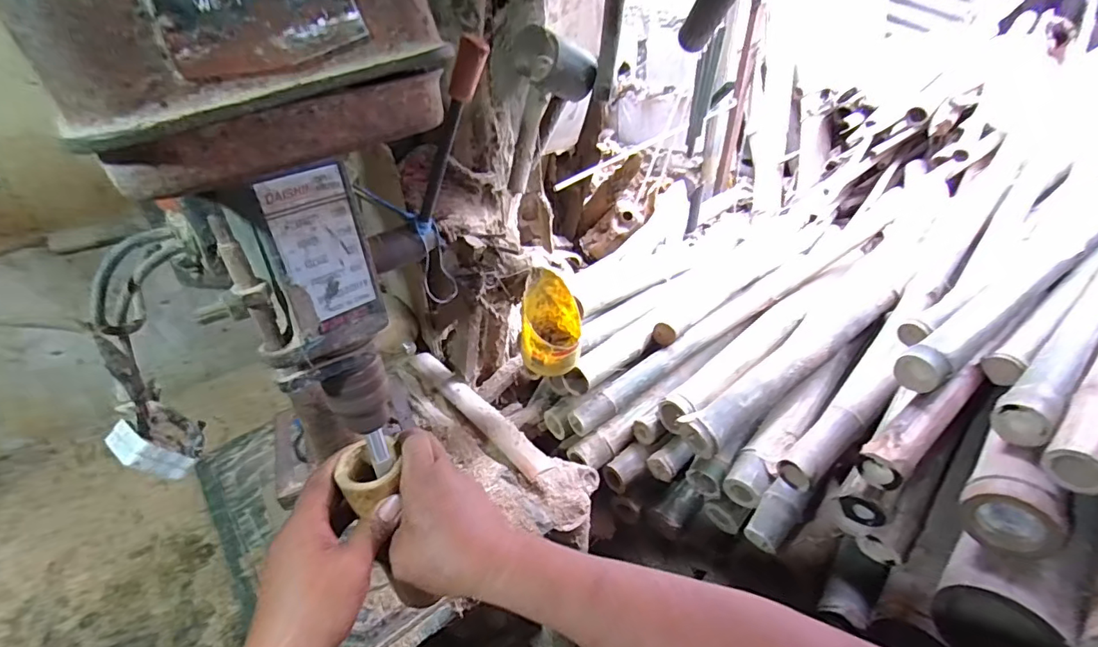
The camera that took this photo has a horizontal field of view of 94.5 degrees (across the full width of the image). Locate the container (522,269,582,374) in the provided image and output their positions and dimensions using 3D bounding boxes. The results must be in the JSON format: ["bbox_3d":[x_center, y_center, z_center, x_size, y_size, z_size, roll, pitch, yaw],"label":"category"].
[{"bbox_3d":[0.003,-0.001,0.777,0.089,0.138,0.097,-1,35,1],"label":"container"}]

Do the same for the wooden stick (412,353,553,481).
[{"bbox_3d":[-0.121,0.145,0.849,0.051,0.035,0.373,-25,41,-30],"label":"wooden stick"}]

